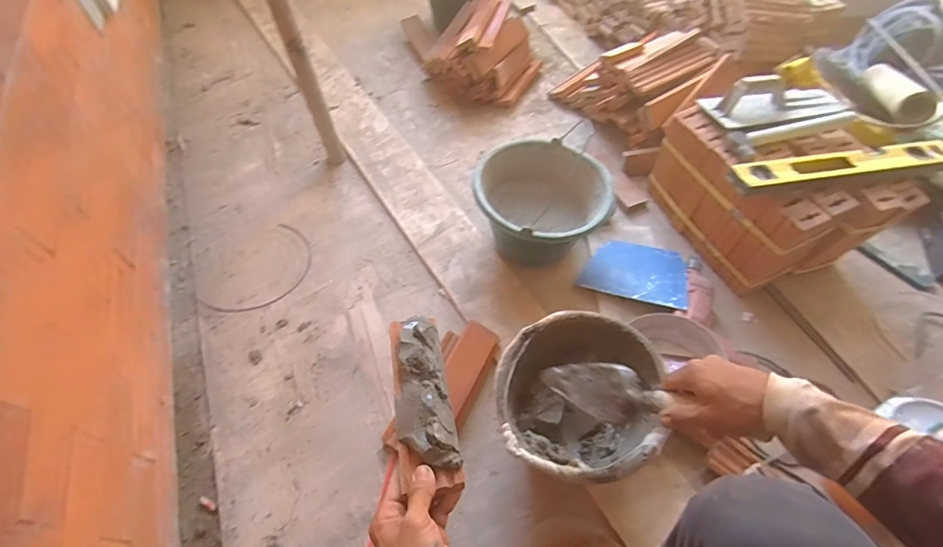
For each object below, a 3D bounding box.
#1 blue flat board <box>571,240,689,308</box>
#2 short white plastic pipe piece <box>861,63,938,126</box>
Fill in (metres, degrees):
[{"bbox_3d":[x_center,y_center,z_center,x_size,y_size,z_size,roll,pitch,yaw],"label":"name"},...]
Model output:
[{"bbox_3d":[0.348,-0.009,0.967,0.207,0.012,0.145,14,57,26],"label":"blue flat board"},{"bbox_3d":[1.034,-0.450,1.117,0.067,0.073,0.343,17,42,11],"label":"short white plastic pipe piece"}]

